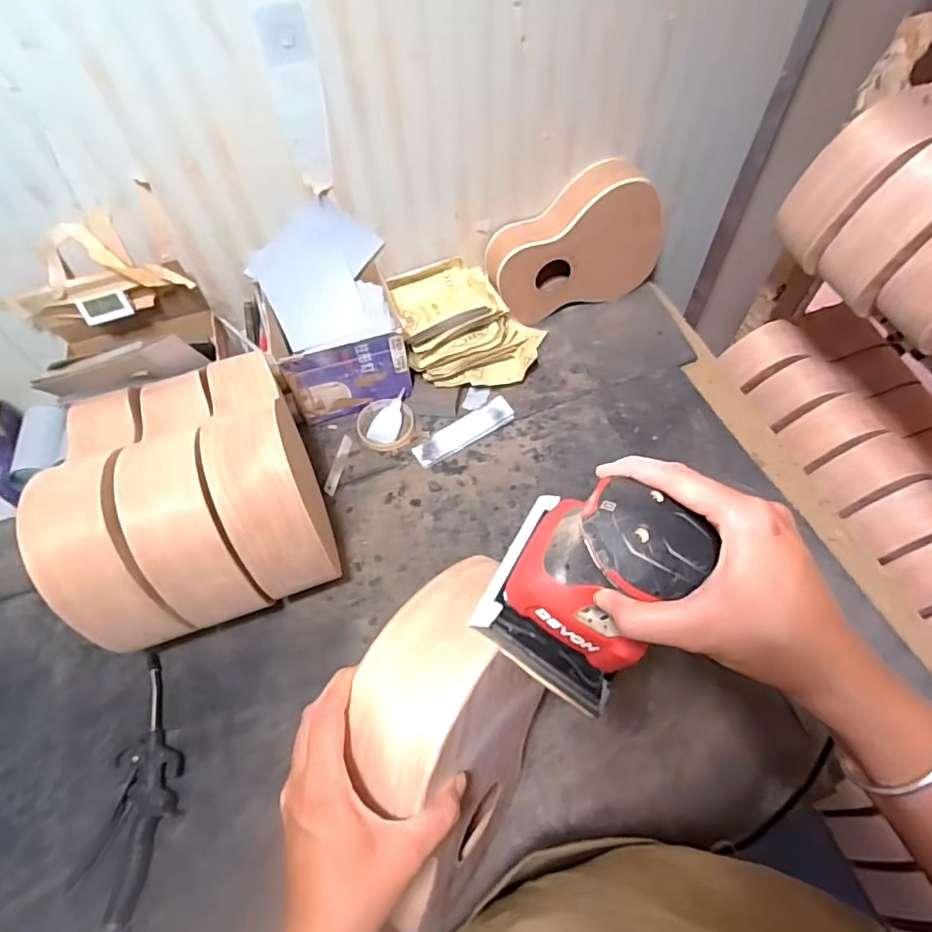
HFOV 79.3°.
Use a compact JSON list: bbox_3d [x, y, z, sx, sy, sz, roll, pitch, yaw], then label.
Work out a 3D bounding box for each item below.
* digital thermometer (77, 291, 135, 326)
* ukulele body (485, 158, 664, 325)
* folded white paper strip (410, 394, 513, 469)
[{"bbox_3d":[-0.452,-0.197,0.707,0.057,0.033,0.011,-20,60,-9],"label":"digital thermometer"},{"bbox_3d":[0.167,-0.339,0.880,0.267,0.205,0.088,-15,60,-6],"label":"ukulele body"},{"bbox_3d":[-0.003,-0.051,0.824,0.157,0.007,0.043,-29,62,-14],"label":"folded white paper strip"}]

